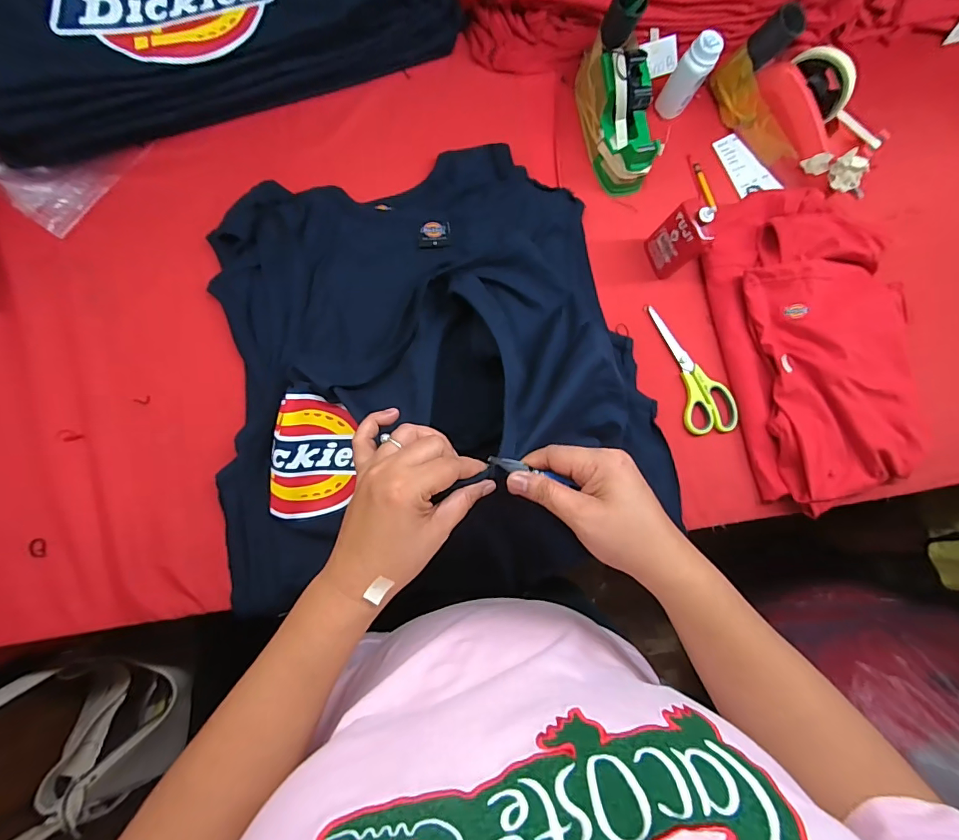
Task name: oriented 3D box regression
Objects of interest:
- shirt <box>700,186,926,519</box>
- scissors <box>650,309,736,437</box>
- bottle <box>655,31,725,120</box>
[{"bbox_3d":[0.465,-0.104,0.602,0.273,0.054,0.417,-12,85,-8],"label":"shirt"},{"bbox_3d":[0.284,-0.069,0.600,0.071,0.008,0.181,-19,86,-8],"label":"scissors"},{"bbox_3d":[0.272,-0.448,0.595,0.034,0.097,0.034,-24,87,-9],"label":"bottle"}]

